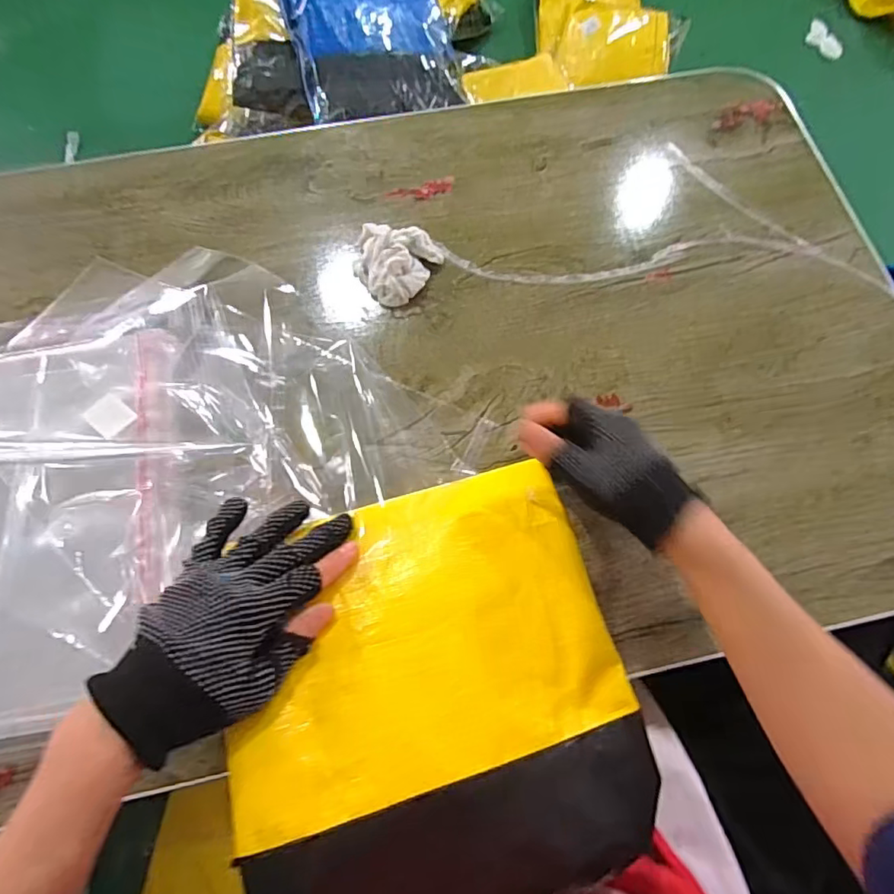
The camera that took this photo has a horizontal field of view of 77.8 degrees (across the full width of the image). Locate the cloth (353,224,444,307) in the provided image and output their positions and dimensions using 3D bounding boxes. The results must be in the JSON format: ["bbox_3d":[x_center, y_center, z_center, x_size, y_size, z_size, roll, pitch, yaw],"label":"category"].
[{"bbox_3d":[-0.052,-0.177,0.521,0.074,0.026,0.076,26,73,8],"label":"cloth"}]

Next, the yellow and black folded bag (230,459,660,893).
[{"bbox_3d":[-0.008,0.145,0.336,0.238,0.051,0.248,-16,69,-7],"label":"yellow and black folded bag"}]

